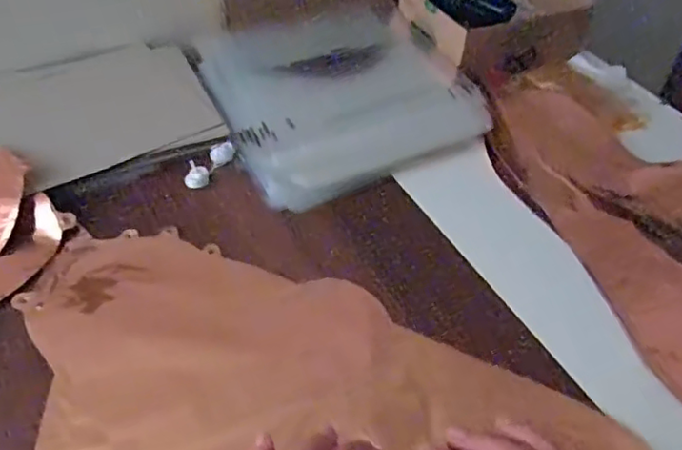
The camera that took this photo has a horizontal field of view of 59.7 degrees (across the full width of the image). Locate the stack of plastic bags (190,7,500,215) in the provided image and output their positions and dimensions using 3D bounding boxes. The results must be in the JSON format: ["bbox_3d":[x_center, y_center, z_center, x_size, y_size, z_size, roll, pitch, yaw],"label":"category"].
[{"bbox_3d":[-0.005,-0.133,0.580,0.228,0.026,0.219,-22,63,-21],"label":"stack of plastic bags"}]

